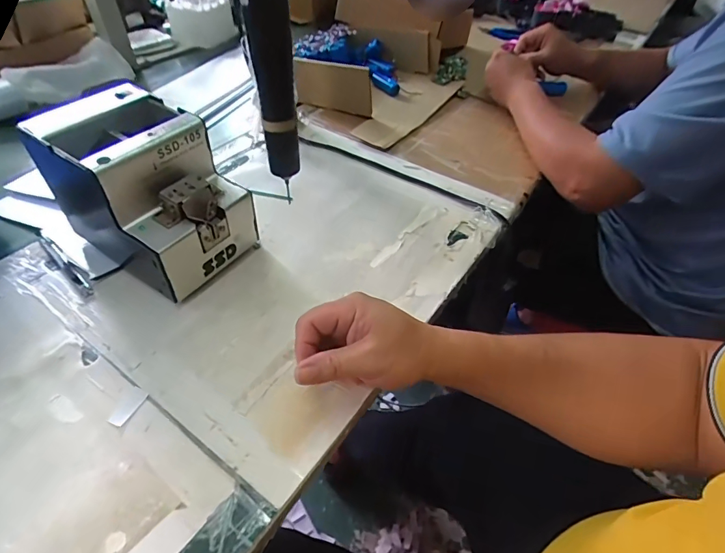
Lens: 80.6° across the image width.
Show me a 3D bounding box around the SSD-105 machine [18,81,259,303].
[{"bbox_3d":[-0.231,-0.089,0.469,0.174,0.155,0.133,25,50,21],"label":"SSD-105 machine"}]

